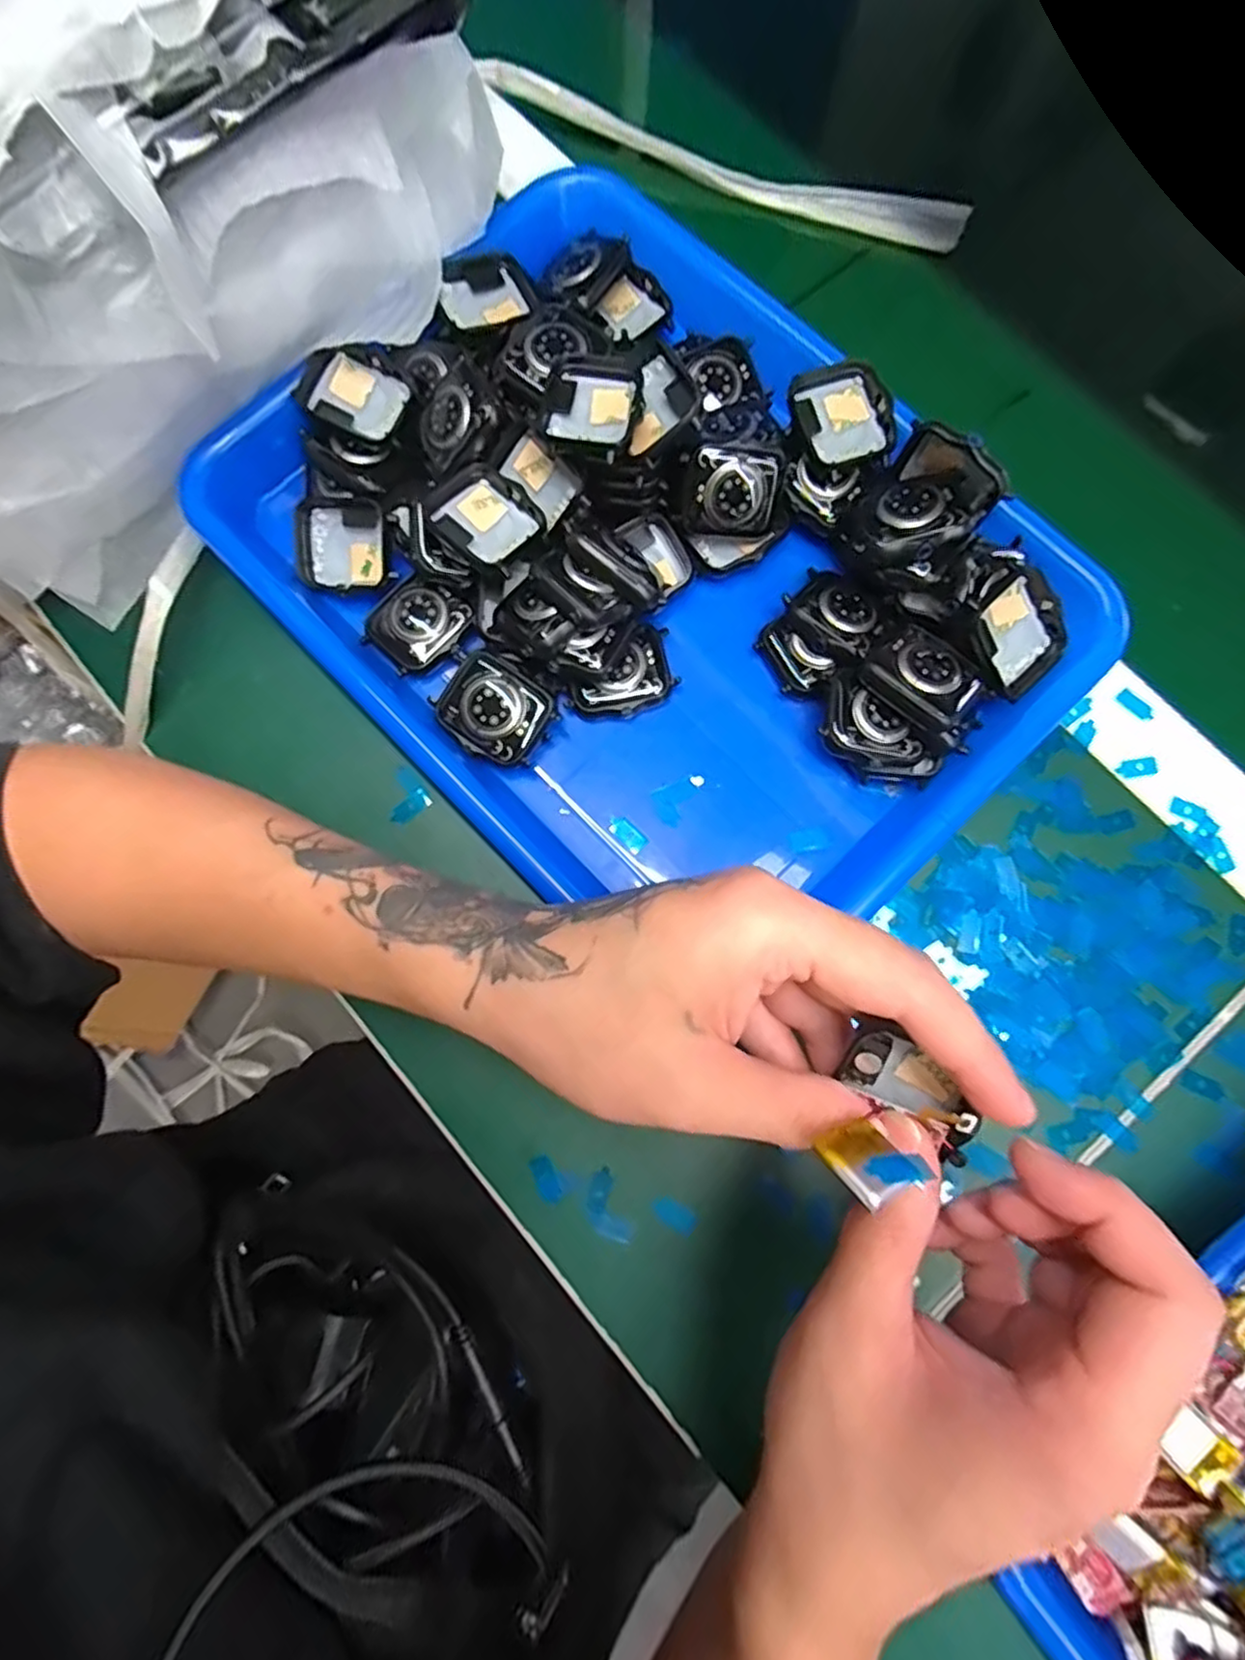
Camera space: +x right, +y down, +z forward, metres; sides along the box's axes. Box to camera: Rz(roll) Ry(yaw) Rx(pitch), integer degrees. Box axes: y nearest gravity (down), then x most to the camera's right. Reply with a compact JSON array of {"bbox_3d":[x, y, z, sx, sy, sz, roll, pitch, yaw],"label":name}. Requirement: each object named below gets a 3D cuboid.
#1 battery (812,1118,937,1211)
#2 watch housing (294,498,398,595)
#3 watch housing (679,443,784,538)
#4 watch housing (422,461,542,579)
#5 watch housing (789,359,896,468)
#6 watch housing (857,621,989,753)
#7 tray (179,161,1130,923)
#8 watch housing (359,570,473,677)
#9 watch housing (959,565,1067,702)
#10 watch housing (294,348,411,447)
[{"bbox_3d":[0.061,0.082,0.170,0.020,0.019,0.004,-12,116,-28],"label":"battery"},{"bbox_3d":[-0.120,-0.122,0.295,0.042,0.012,0.036,1,104,3],"label":"watch housing"},{"bbox_3d":[0.045,-0.140,0.284,0.041,0.034,0.006,0,36,-7],"label":"watch housing"},{"bbox_3d":[-0.054,-0.127,0.283,0.045,0.017,0.036,43,83,8],"label":"watch housing"},{"bbox_3d":[0.091,-0.169,0.282,0.036,0.012,0.039,-16,80,-2],"label":"watch housing"},{"bbox_3d":[0.121,-0.056,0.268,0.033,0.016,0.049,-44,82,-7],"label":"watch housing"},{"bbox_3d":[0.008,-0.113,0.287,0.251,0.046,0.327,-43,82,-6],"label":"tray"},{"bbox_3d":[-0.088,-0.088,0.293,0.040,0.008,0.034,-43,82,-6],"label":"watch housing"},{"bbox_3d":[0.153,-0.077,0.269,0.040,0.011,0.045,-45,111,0],"label":"watch housing"},{"bbox_3d":[-0.115,-0.187,0.296,0.044,0.011,0.034,28,83,-7],"label":"watch housing"}]

